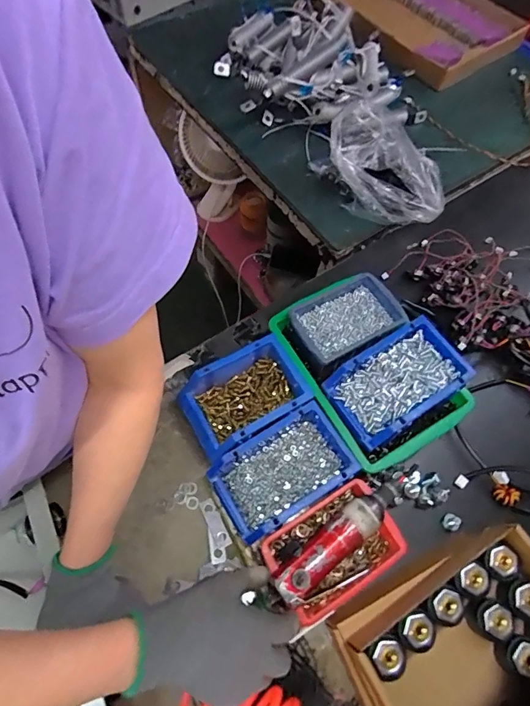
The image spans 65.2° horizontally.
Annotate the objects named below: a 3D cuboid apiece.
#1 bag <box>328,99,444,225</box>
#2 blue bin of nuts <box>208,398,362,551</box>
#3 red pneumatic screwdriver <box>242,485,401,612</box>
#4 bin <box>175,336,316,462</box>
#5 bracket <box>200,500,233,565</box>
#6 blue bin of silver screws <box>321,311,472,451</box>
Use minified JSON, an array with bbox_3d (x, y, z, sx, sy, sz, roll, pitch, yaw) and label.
[{"bbox_3d":[0.209,-0.313,0.717,0.243,0.108,0.149,40,69,15],"label":"bag"},{"bbox_3d":[0.021,0.151,0.518,0.158,0.077,0.100,-30,69,-16],"label":"blue bin of nuts"},{"bbox_3d":[0.071,0.207,0.453,0.190,0.038,0.045,-33,70,-19],"label":"red pneumatic screwdriver"},{"bbox_3d":[-0.031,0.063,0.559,0.152,0.076,0.108,-30,69,-16],"label":"bin"},{"bbox_3d":[-0.061,0.222,0.522,0.027,0.006,0.075,-13,66,-9],"label":"bracket"},{"bbox_3d":[0.164,0.034,0.517,0.163,0.044,0.100,-29,69,-15],"label":"blue bin of silver screws"}]

